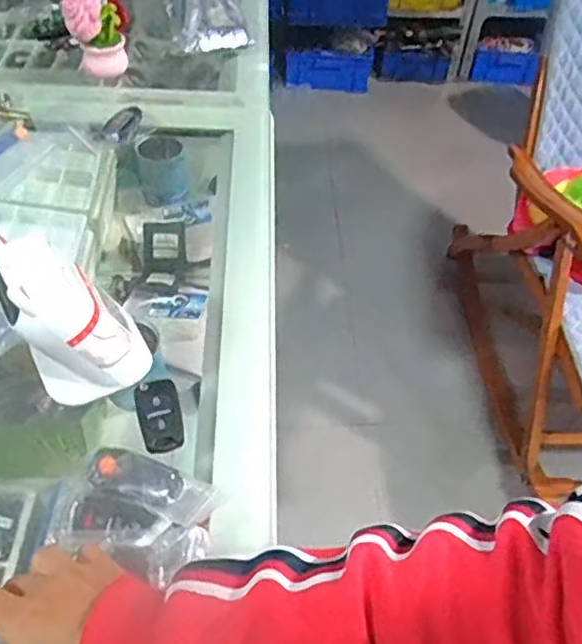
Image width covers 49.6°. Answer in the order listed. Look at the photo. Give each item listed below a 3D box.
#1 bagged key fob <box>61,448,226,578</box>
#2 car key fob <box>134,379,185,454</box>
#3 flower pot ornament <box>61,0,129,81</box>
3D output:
[{"bbox_3d":[-0.110,0.135,0.455,0.095,0.024,0.075,19,51,11],"label":"bagged key fob"},{"bbox_3d":[-0.105,0.075,0.507,0.034,0.013,0.060,-11,52,-14],"label":"car key fob"},{"bbox_3d":[-0.247,-0.377,0.813,0.079,0.107,0.073,-9,51,-12],"label":"flower pot ornament"}]

